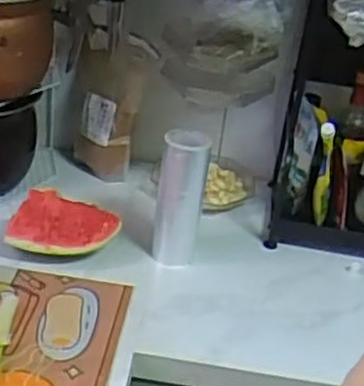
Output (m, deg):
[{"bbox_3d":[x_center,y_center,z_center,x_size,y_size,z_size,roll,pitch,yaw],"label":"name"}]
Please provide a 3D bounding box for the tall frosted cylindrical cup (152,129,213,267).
[{"bbox_3d":[-0.002,0.001,1.100,0.068,0.196,0.073,5,29,-5],"label":"tall frosted cylindrical cup"}]

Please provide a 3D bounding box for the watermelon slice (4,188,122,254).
[{"bbox_3d":[-0.176,0.052,1.083,0.160,0.094,0.058,9,29,2],"label":"watermelon slice"}]

